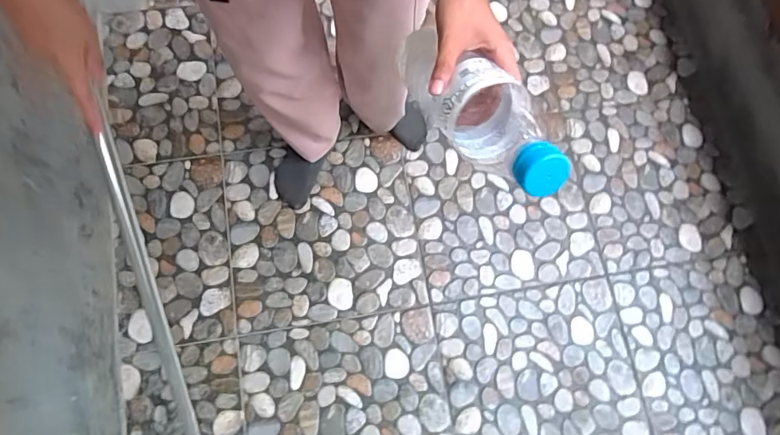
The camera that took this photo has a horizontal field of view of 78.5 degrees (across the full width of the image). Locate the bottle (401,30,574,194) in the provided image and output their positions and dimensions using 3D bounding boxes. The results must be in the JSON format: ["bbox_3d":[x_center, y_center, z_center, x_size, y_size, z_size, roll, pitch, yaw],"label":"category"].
[{"bbox_3d":[0.071,-0.086,0.380,0.065,0.067,0.215,-20,42,-7],"label":"bottle"}]

